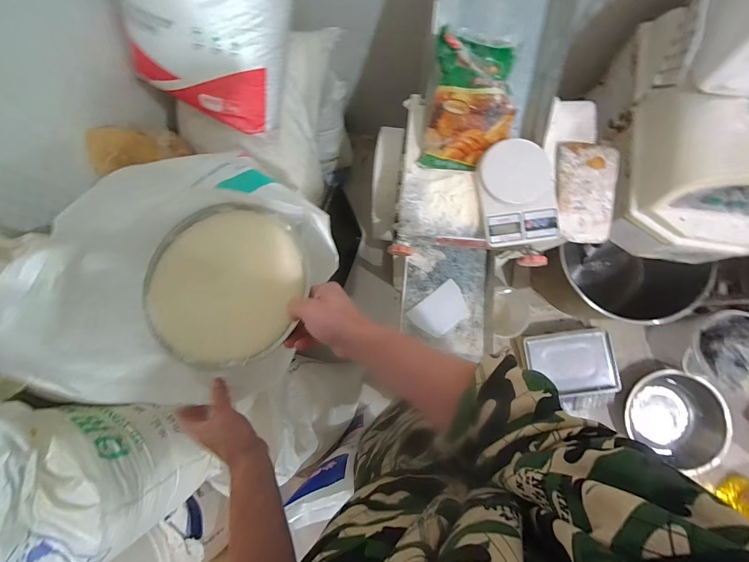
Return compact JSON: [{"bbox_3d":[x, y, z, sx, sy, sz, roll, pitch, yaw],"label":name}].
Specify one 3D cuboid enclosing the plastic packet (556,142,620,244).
[{"bbox_3d":[0.460,-0.193,0.690,0.126,0.024,0.216,6,84,4],"label":"plastic packet"}]

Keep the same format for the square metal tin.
[{"bbox_3d":[0.800,0.342,1.285,0.328,0.063,0.263,-8,83,2],"label":"square metal tin"}]

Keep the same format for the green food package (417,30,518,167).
[{"bbox_3d":[0.207,-0.366,0.669,0.177,0.050,0.248,9,110,4],"label":"green food package"}]

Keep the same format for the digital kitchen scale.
[{"bbox_3d":[0.307,-0.188,0.669,0.157,0.033,0.210,-7,83,3],"label":"digital kitchen scale"}]

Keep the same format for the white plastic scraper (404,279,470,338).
[{"bbox_3d":[0.221,0.102,1.052,0.188,0.008,0.127,-39,80,1],"label":"white plastic scraper"}]

